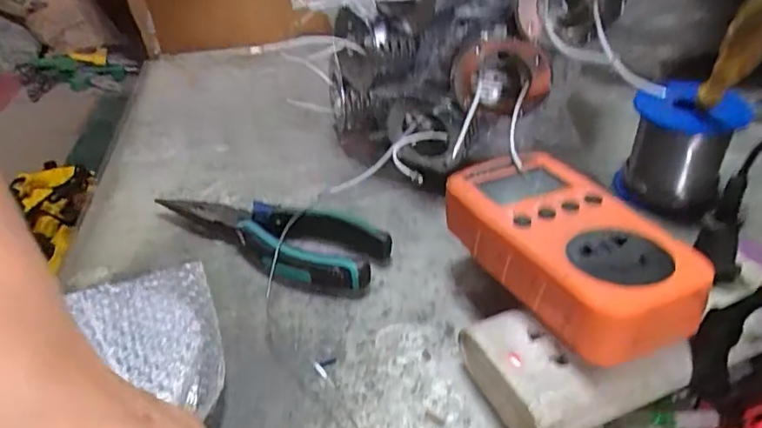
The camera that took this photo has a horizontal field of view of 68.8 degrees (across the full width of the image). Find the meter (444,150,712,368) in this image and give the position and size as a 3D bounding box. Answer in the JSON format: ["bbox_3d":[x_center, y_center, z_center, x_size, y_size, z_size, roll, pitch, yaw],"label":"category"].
[{"bbox_3d":[0.083,0.013,0.264,0.068,0.033,0.126,-16,39,-18],"label":"meter"}]

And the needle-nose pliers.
[{"bbox_3d":[-0.070,0.015,0.336,0.146,0.020,0.048,9,38,15],"label":"needle-nose pliers"}]

